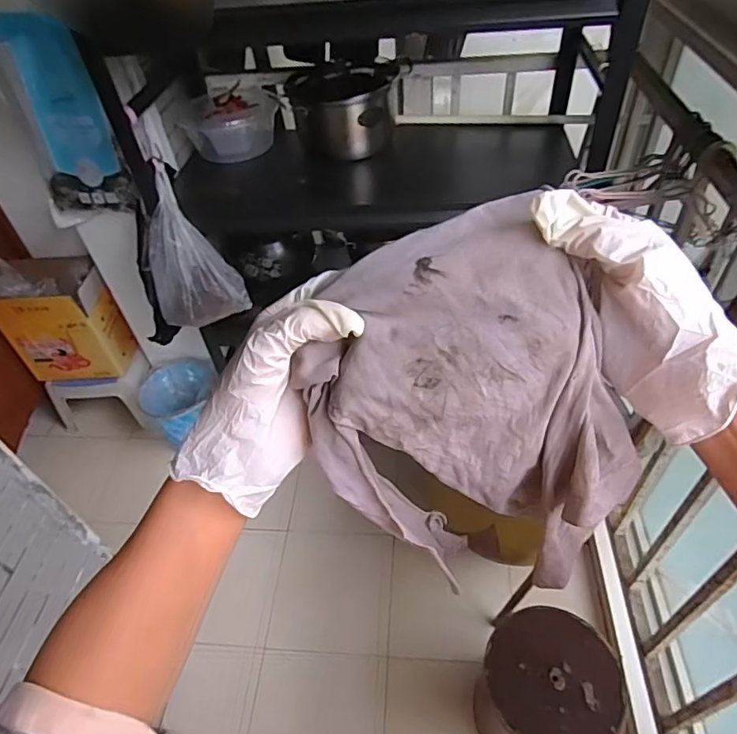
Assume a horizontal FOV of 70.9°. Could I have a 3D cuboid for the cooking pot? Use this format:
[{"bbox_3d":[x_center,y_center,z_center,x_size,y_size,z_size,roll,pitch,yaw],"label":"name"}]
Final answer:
[{"bbox_3d":[-0.040,-0.595,1.193,0.258,0.146,0.233,-3,46,3],"label":"cooking pot"}]

